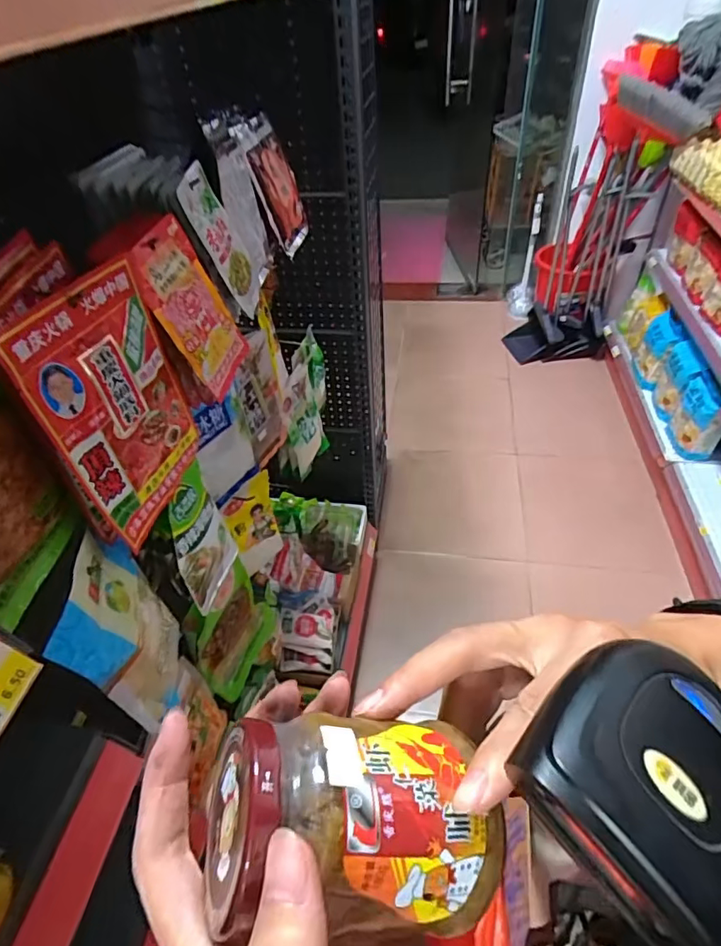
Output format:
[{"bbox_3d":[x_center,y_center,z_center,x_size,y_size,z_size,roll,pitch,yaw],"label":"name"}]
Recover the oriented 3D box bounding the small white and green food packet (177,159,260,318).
[{"bbox_3d":[-0.154,-0.259,0.595,0.012,0.157,0.087,-11,52,16],"label":"small white and green food packet"}]

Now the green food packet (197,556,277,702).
[{"bbox_3d":[-0.179,0.238,0.765,0.035,0.156,0.149,12,47,17],"label":"green food packet"}]

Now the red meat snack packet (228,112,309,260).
[{"bbox_3d":[-0.120,-0.423,0.754,0.016,0.174,0.115,-1,54,25],"label":"red meat snack packet"}]

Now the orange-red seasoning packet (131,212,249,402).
[{"bbox_3d":[-0.169,-0.164,0.534,0.009,0.159,0.102,-8,45,21],"label":"orange-red seasoning packet"}]

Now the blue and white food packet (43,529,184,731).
[{"bbox_3d":[-0.215,0.143,0.490,0.039,0.170,0.136,-8,44,-3],"label":"blue and white food packet"}]

